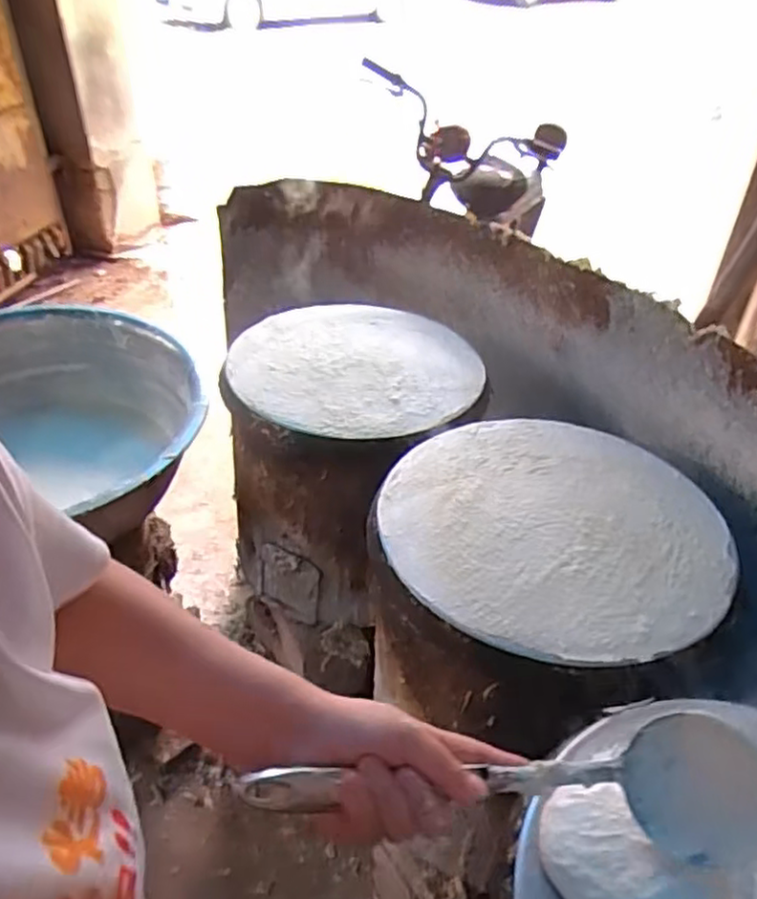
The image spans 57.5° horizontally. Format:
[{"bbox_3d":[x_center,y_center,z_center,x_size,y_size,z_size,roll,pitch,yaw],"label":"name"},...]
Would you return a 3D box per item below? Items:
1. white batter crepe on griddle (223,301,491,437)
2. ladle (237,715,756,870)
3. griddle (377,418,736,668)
[{"bbox_3d":[-0.035,-0.131,1.015,0.348,0.022,0.349,-3,38,-6],"label":"white batter crepe on griddle"},{"bbox_3d":[0.091,0.210,0.419,0.336,0.077,0.080,9,36,-15],"label":"ladle"},{"bbox_3d":[0.186,0.072,0.741,0.347,0.013,0.349,1,38,-1],"label":"griddle"}]

